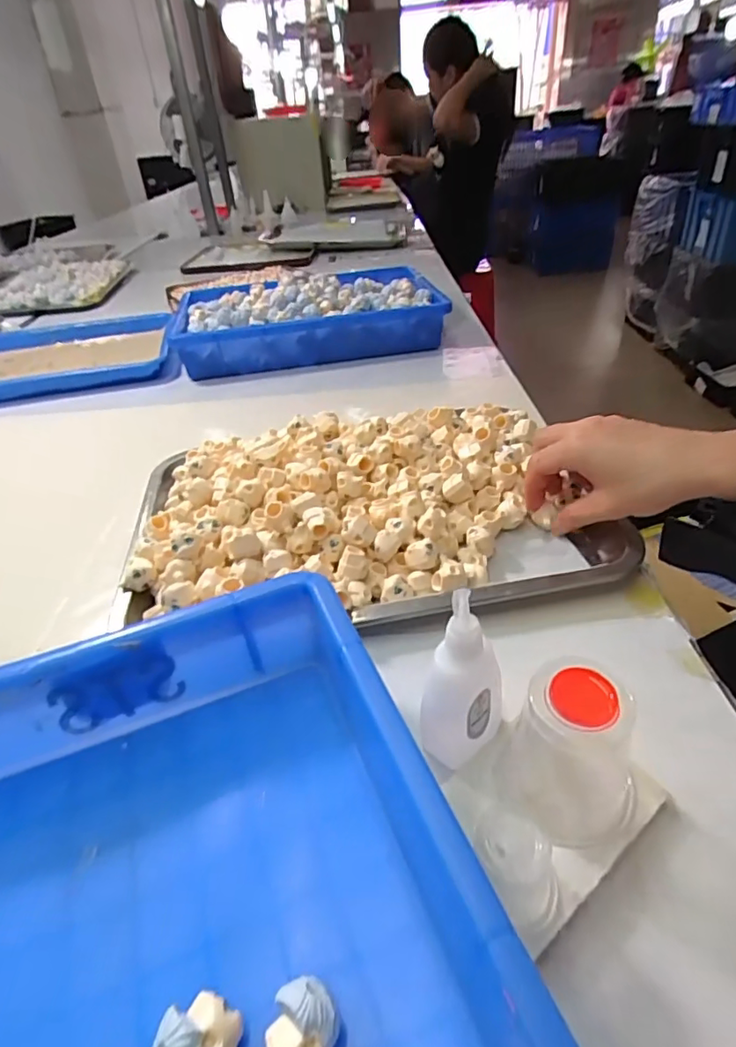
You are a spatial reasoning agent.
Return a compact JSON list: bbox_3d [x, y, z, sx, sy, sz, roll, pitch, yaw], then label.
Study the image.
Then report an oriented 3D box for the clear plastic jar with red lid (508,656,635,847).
[{"bbox_3d":[0.086,0.096,0.231,0.056,0.073,0.052,-3,37,2],"label":"clear plastic jar with red lid"}]

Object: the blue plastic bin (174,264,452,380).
[{"bbox_3d":[-0.089,-0.304,0.782,0.360,0.058,0.232,-10,37,-7],"label":"blue plastic bin"}]

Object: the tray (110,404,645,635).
[{"bbox_3d":[-0.003,-0.024,0.421,0.350,0.049,0.248,-8,37,-4],"label":"tray"}]

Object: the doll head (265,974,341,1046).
[{"bbox_3d":[-0.020,0.170,0.181,0.023,0.021,0.027,-29,43,-30],"label":"doll head"}]

